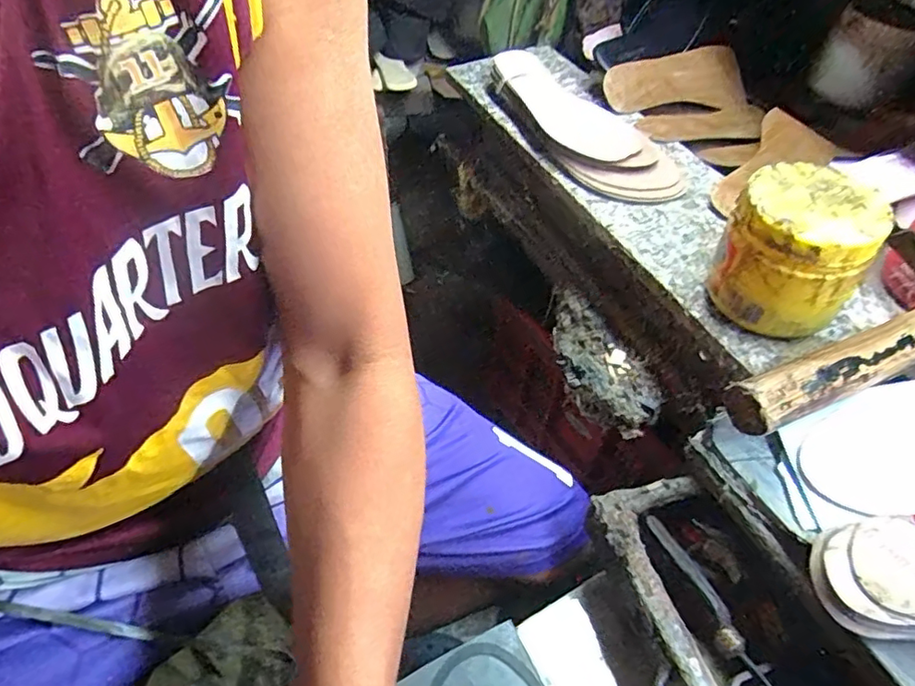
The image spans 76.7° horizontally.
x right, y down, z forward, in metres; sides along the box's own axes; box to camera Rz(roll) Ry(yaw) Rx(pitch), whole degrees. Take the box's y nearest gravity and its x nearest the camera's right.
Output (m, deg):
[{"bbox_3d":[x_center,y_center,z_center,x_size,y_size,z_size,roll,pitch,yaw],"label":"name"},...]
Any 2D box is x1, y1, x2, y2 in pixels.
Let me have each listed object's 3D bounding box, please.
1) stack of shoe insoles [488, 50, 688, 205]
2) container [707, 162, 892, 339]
[{"bbox_3d":[0.118,-0.232,0.612,0.098,0.026,0.277,-24,54,-20],"label":"stack of shoe insoles"},{"bbox_3d":[0.238,-0.066,0.419,0.093,0.091,0.087,31,56,23],"label":"container"}]

